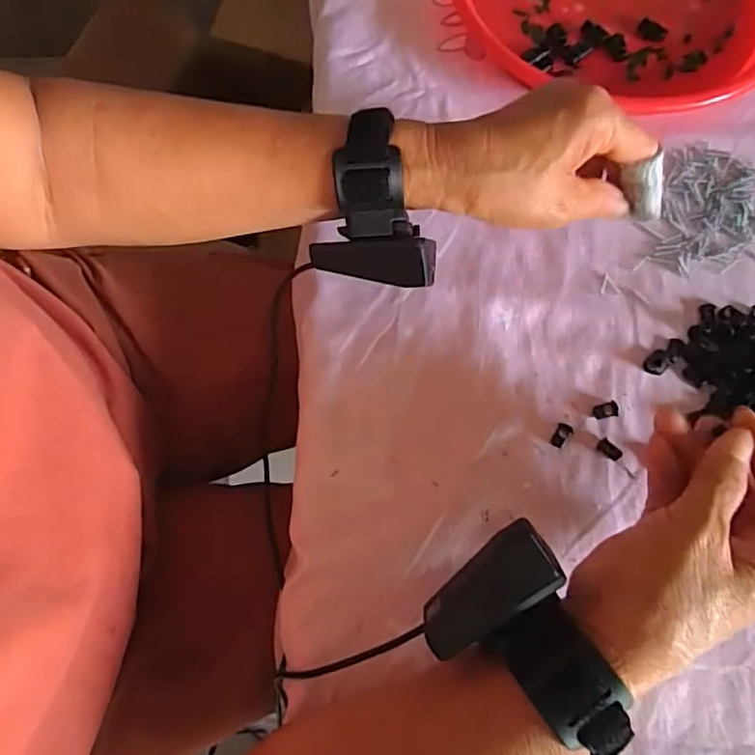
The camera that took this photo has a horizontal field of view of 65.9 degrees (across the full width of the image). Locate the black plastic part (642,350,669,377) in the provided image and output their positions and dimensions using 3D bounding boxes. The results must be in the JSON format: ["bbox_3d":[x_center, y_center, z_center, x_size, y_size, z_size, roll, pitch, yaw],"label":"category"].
[{"bbox_3d":[0.171,-0.009,0.354,0.016,0.005,0.013,-43,76,-11],"label":"black plastic part"}]

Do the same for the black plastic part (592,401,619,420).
[{"bbox_3d":[0.137,0.020,0.348,0.015,0.004,0.009,-12,73,-2],"label":"black plastic part"}]

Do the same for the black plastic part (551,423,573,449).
[{"bbox_3d":[0.110,0.034,0.345,0.009,0.004,0.015,25,75,9],"label":"black plastic part"}]

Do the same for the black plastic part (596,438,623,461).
[{"bbox_3d":[0.137,0.042,0.342,0.014,0.004,0.009,41,78,13],"label":"black plastic part"}]

